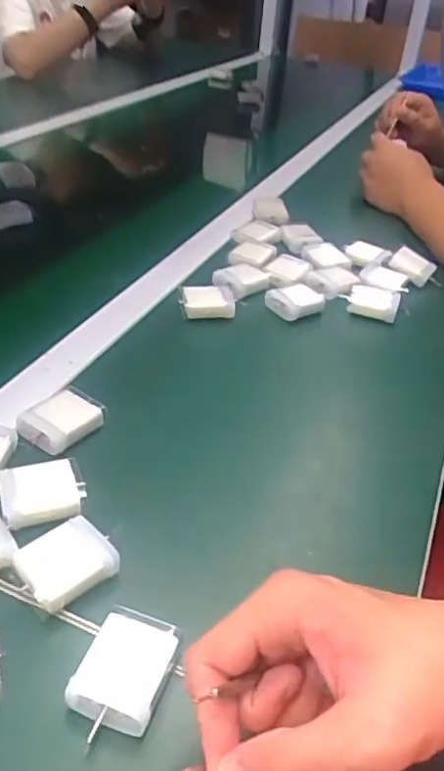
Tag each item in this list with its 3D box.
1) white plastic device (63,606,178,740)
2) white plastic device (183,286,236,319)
[{"bbox_3d":[-0.048,0.141,0.309,0.040,0.019,0.059,12,37,11],"label":"white plastic device"},{"bbox_3d":[-0.013,-0.081,0.598,0.048,0.017,0.040,-2,36,-9],"label":"white plastic device"}]

